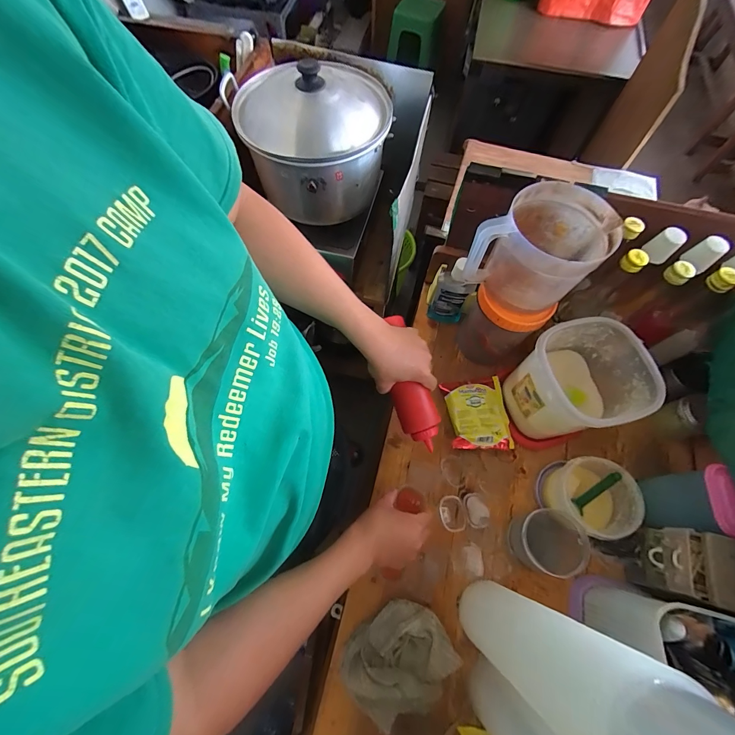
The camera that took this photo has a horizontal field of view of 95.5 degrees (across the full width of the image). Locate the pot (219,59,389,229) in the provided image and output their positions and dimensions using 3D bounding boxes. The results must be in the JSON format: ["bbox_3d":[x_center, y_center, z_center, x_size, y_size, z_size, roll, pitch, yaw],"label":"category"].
[{"bbox_3d":[-0.105,-0.503,0.734,0.297,0.210,0.282,0,66,-1],"label":"pot"}]

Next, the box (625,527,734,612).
[{"bbox_3d":[0.467,0.292,0.492,0.087,0.160,0.085,14,67,5],"label":"box"}]

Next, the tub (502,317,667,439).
[{"bbox_3d":[0.347,0.034,0.571,0.159,0.173,0.155,-14,67,-7],"label":"tub"}]

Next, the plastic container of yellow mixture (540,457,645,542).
[{"bbox_3d":[0.351,0.212,0.550,0.134,0.087,0.114,22,68,9],"label":"plastic container of yellow mixture"}]

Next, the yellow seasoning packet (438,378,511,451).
[{"bbox_3d":[0.209,0.088,0.636,0.112,0.030,0.132,-3,66,-2],"label":"yellow seasoning packet"}]

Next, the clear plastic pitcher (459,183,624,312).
[{"bbox_3d":[0.252,-0.167,0.490,0.158,0.121,0.134,-40,73,-16],"label":"clear plastic pitcher"}]

